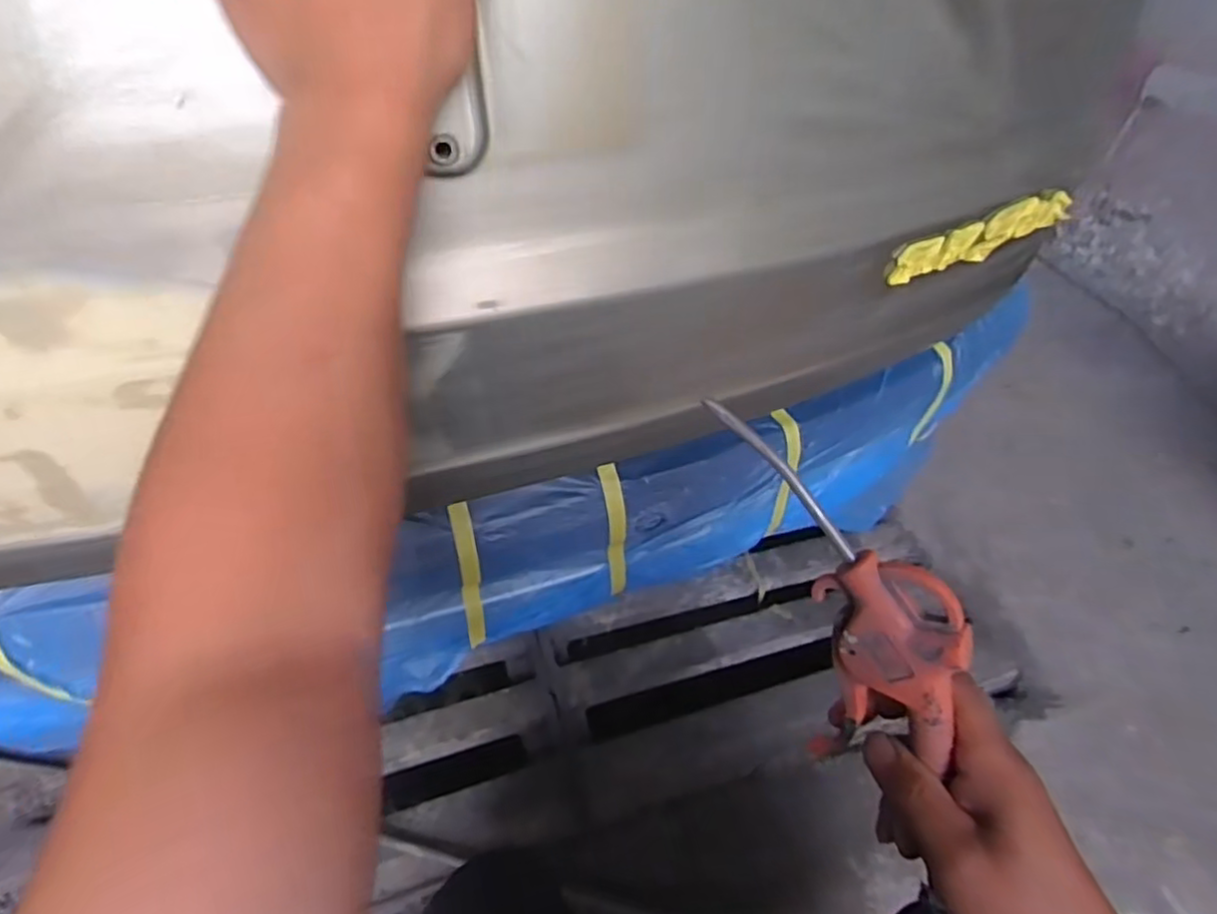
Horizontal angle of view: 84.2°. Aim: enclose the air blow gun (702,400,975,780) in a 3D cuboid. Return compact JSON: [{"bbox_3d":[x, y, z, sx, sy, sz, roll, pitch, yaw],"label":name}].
[{"bbox_3d":[0.109,0.061,0.312,0.029,0.194,0.091,-29,11,-26],"label":"air blow gun"}]

